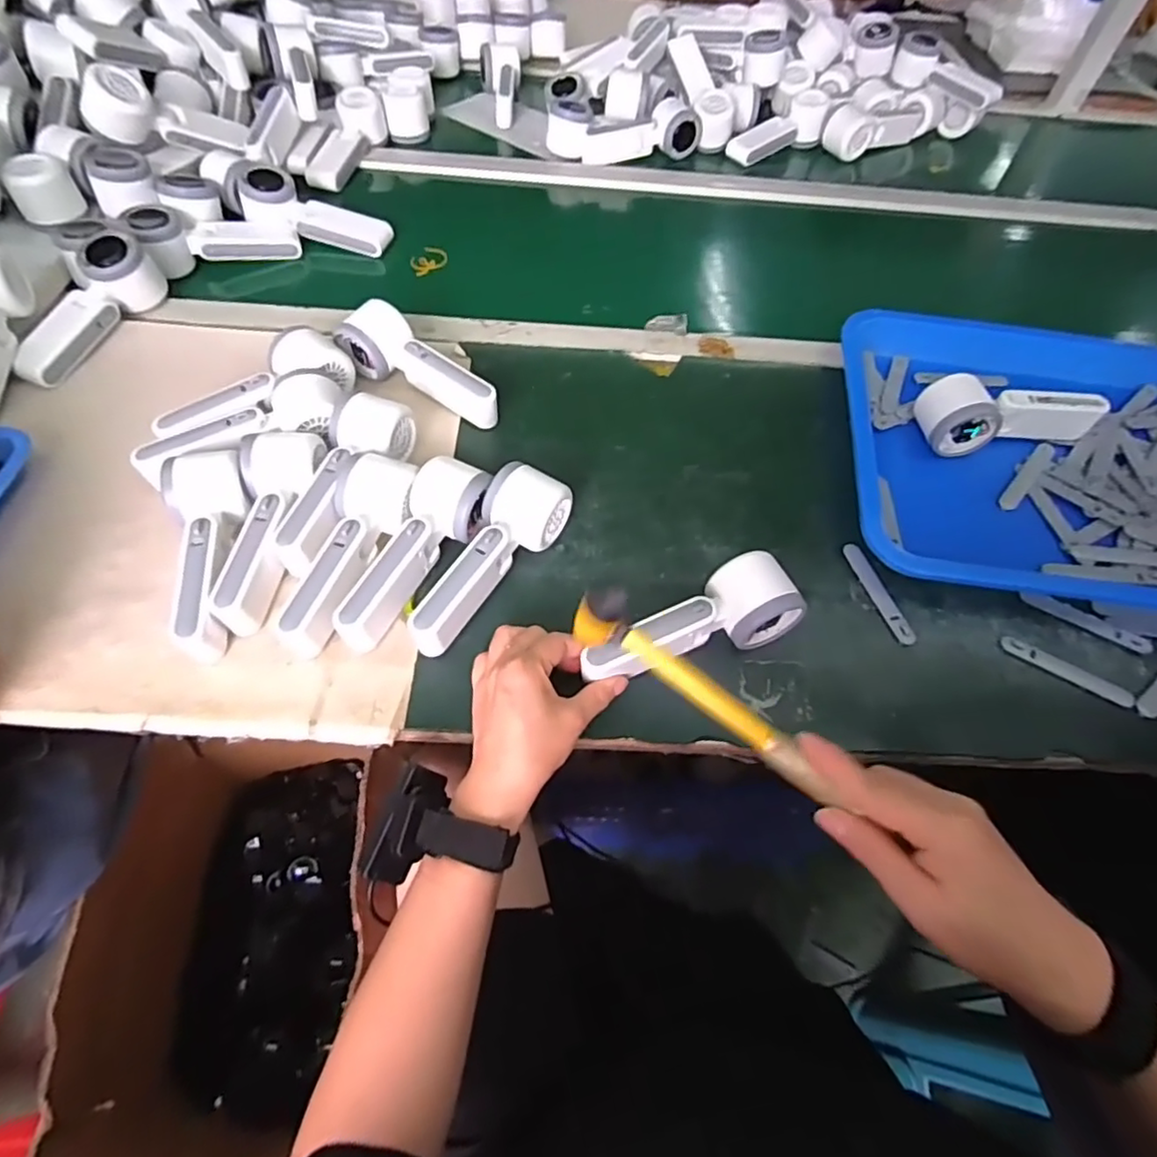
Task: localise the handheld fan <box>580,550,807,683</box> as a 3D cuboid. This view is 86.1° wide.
[{"bbox_3d":[0.080,0.032,0.449,0.163,0.047,0.055,-19,61,-13],"label":"handheld fan"}]

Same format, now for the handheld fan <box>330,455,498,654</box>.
[{"bbox_3d":[-0.118,-0.016,0.471,0.055,0.052,0.162,17,60,8],"label":"handheld fan"}]

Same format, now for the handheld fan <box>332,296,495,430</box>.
[{"bbox_3d":[-0.148,-0.192,0.577,0.160,0.059,0.060,35,64,18],"label":"handheld fan"}]

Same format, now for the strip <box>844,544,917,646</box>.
[{"bbox_3d":[0.242,0.011,0.500,0.012,0.005,0.094,-15,61,-11],"label":"strip"}]

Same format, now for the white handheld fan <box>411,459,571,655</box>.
[{"bbox_3d":[-0.067,-0.013,0.471,0.056,0.056,0.158,25,61,12],"label":"white handheld fan"}]

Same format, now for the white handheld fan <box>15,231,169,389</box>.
[{"bbox_3d":[-0.477,-0.256,0.603,0.049,0.060,0.170,23,74,11],"label":"white handheld fan"}]

